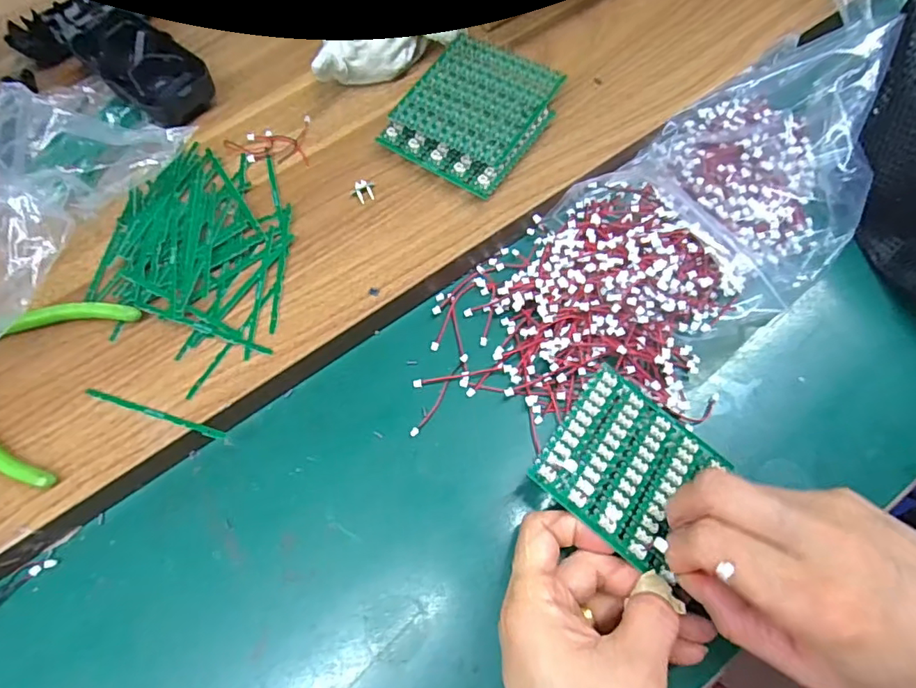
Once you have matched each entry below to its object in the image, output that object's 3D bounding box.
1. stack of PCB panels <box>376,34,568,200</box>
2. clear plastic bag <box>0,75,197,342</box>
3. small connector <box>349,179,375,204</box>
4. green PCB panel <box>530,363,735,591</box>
[{"bbox_3d":[0.011,-0.150,0.353,0.084,0.022,0.098,31,72,16],"label":"stack of PCB panels"},{"bbox_3d":[-0.270,-0.096,0.327,0.142,0.039,0.193,26,71,14],"label":"clear plastic bag"},{"bbox_3d":[-0.060,-0.097,0.347,0.016,0.006,0.014,-17,66,-4],"label":"small connector"},{"bbox_3d":[0.087,0.060,0.275,0.076,0.004,0.081,39,59,7],"label":"green PCB panel"}]

